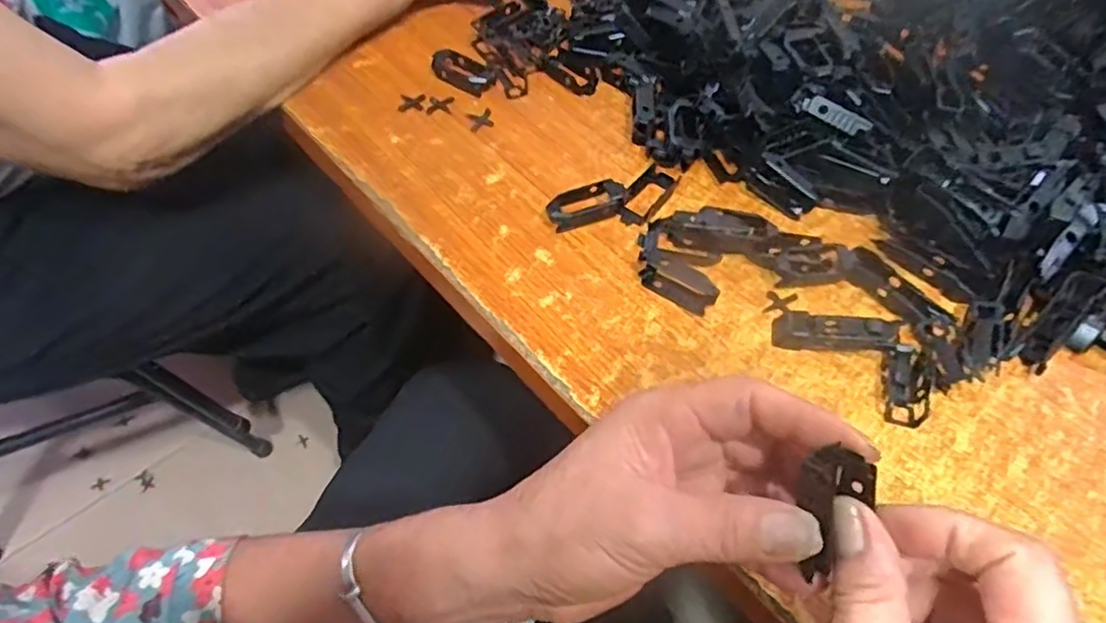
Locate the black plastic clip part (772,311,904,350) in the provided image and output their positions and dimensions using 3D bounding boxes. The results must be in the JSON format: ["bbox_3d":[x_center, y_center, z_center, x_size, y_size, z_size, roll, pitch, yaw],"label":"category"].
[{"bbox_3d":[0.154,0.010,0.346,0.063,0.010,0.020,1,54,21],"label":"black plastic clip part"}]

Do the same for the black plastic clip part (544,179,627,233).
[{"bbox_3d":[0.022,-0.068,0.399,0.053,0.015,0.022,-17,58,-13],"label":"black plastic clip part"}]

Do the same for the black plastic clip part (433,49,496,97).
[{"bbox_3d":[-0.067,-0.180,0.473,0.047,0.010,0.030,25,59,14],"label":"black plastic clip part"}]

